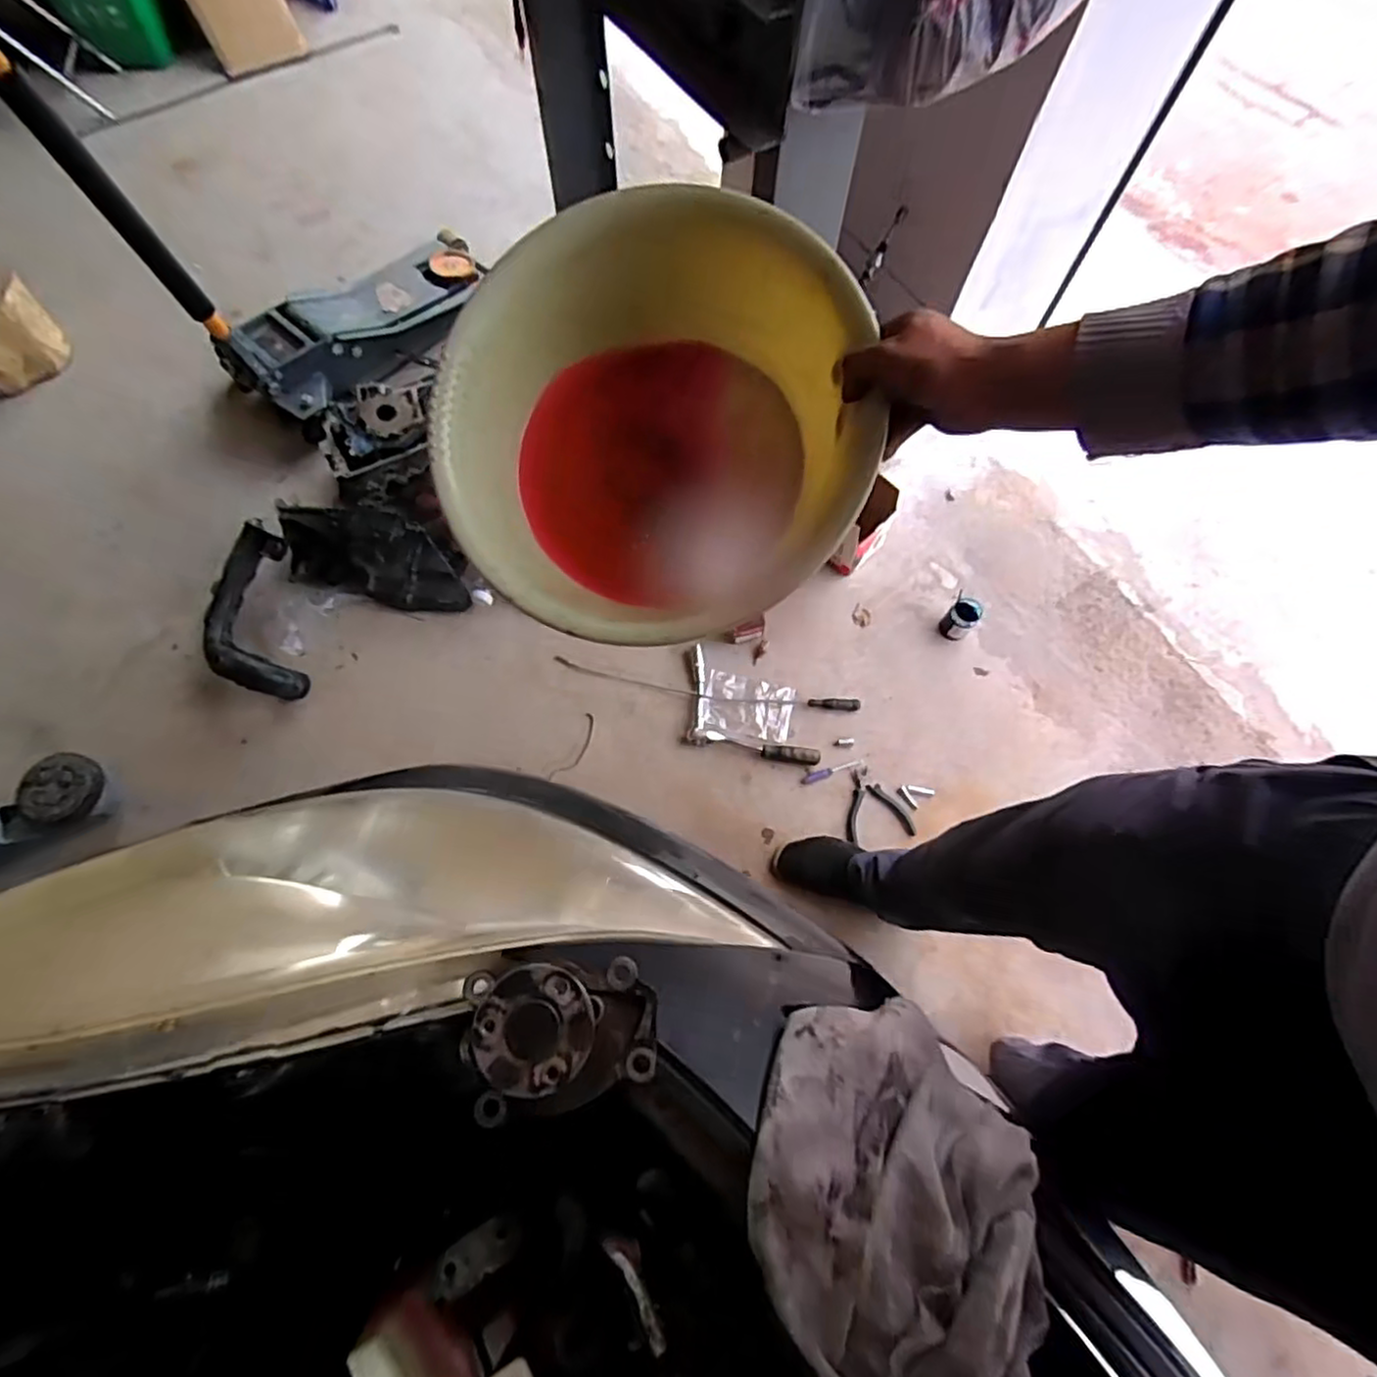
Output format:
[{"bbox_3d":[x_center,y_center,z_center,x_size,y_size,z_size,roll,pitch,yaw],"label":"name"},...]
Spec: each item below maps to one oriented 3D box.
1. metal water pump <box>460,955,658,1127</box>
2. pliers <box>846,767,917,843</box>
[{"bbox_3d":[-0.063,0.179,0.365,0.092,0.066,0.072,-3,67,-3],"label":"metal water pump"},{"bbox_3d":[0.332,0.208,1.281,0.124,0.017,0.132,-9,70,-6],"label":"pliers"}]

